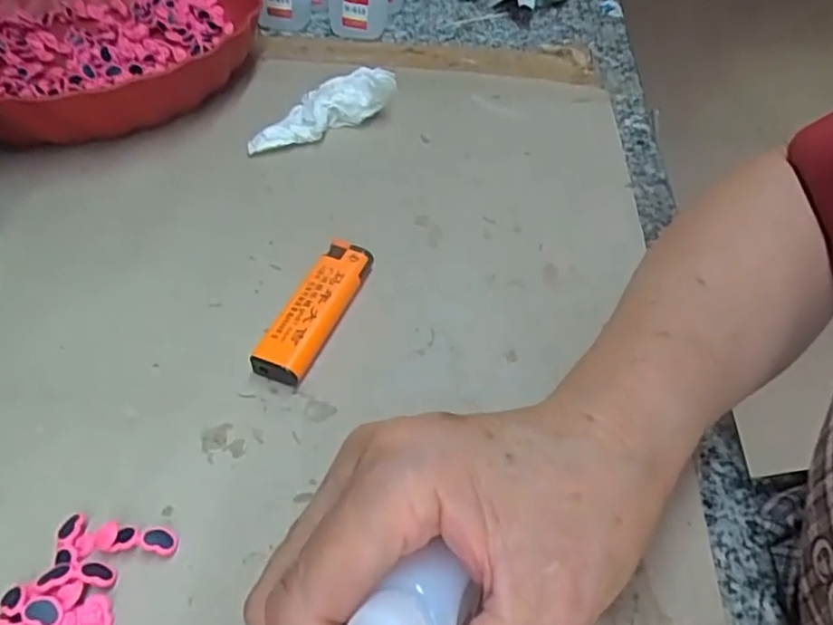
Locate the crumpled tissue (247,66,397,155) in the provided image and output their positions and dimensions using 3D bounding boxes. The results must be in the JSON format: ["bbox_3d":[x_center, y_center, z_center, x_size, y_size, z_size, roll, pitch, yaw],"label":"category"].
[{"bbox_3d":[-0.059,-0.122,0.397,0.094,0.022,0.030,-31,56,-11],"label":"crumpled tissue"}]

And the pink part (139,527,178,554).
[{"bbox_3d":[-0.091,0.081,0.231,0.013,0.005,0.010,12,49,7],"label":"pink part"}]

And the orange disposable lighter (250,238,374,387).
[{"bbox_3d":[-0.046,-0.003,0.303,0.024,0.013,0.080,18,50,13],"label":"orange disposable lighter"}]

